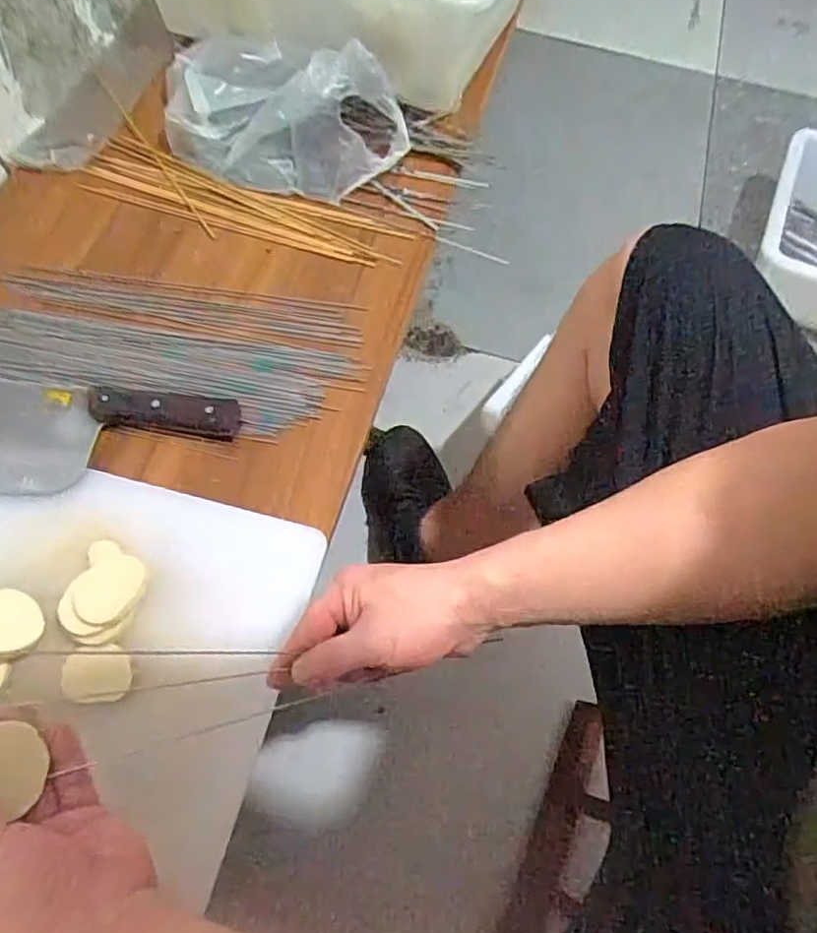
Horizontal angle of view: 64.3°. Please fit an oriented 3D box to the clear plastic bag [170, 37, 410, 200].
[{"bbox_3d":[-0.135,-0.366,0.670,0.253,0.101,0.136,19,64,6],"label":"clear plastic bag"}]

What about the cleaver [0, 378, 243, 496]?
[{"bbox_3d":[-0.304,-0.029,0.520,0.315,0.019,0.103,5,64,-1],"label":"cleaver"}]

